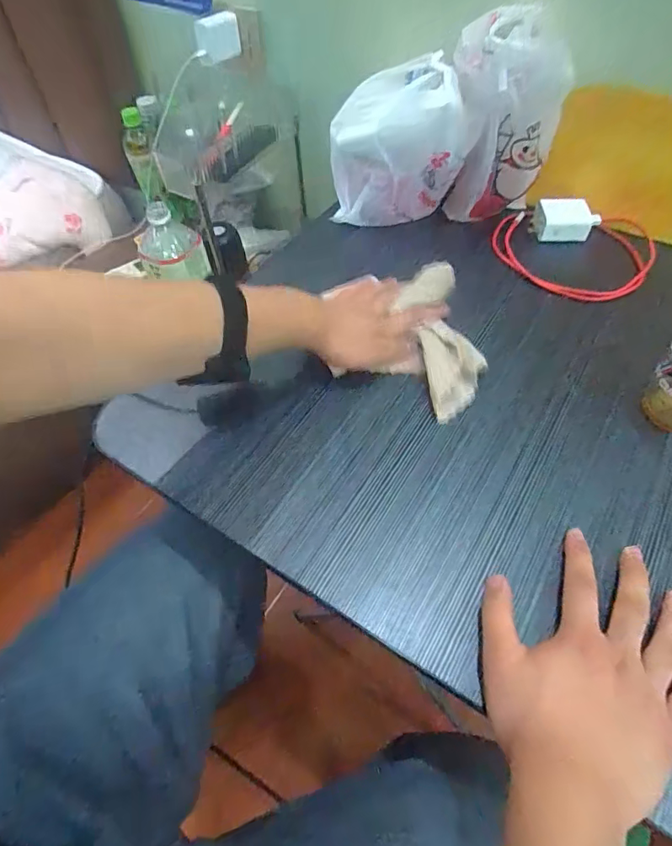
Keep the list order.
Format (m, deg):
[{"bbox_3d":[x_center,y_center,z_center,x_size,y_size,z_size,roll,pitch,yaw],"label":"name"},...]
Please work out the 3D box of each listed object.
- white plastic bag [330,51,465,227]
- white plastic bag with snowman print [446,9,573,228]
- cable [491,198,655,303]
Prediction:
[{"bbox_3d":[0.075,-0.356,0.598,0.145,0.149,0.135,2,56,3],"label":"white plastic bag"},{"bbox_3d":[0.193,-0.336,0.547,0.113,0.200,0.070,-1,55,1],"label":"white plastic bag with snowman print"},{"bbox_3d":[0.286,-0.219,0.579,0.177,0.030,0.157,17,58,13],"label":"cable"}]

